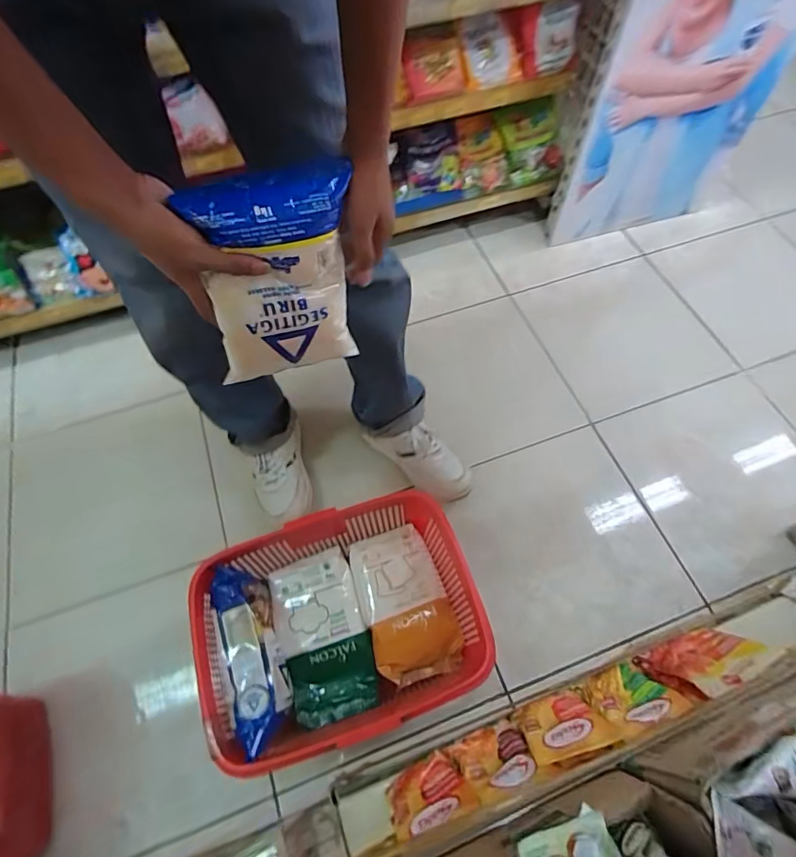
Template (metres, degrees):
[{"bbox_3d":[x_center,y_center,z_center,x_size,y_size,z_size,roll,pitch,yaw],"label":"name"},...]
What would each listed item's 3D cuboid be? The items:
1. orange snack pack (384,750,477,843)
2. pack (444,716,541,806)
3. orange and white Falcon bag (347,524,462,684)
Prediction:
[{"bbox_3d":[0.038,0.451,0.560,0.103,0.110,0.040,-28,99,-12],"label":"orange snack pack"},{"bbox_3d":[0.120,0.411,0.571,0.090,0.107,0.025,-22,96,-10],"label":"pack"},{"bbox_3d":[0.010,0.277,0.740,0.132,0.052,0.221,-17,64,-9],"label":"orange and white Falcon bag"}]

